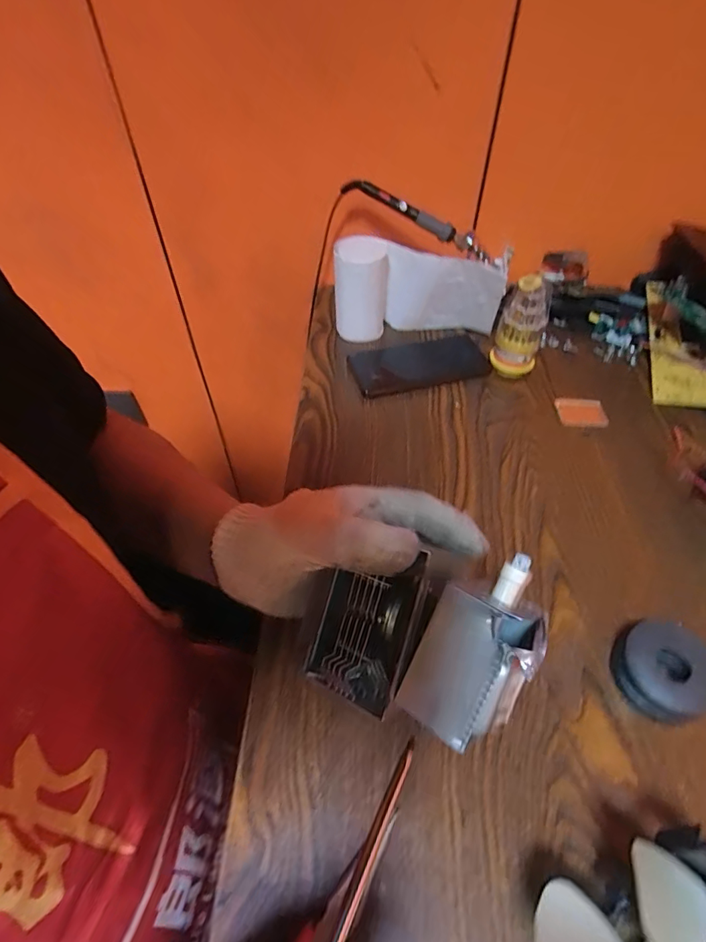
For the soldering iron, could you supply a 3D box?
[{"bbox_3d":[0.086,-0.310,0.573,0.212,0.027,0.019,28,54,-1],"label":"soldering iron"}]

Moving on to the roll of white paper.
[{"bbox_3d":[0.079,-0.224,0.579,0.201,0.107,0.071,8,51,9],"label":"roll of white paper"}]

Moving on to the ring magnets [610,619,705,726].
[{"bbox_3d":[0.218,0.140,0.324,0.060,0.029,0.062,-1,51,1],"label":"ring magnets"}]

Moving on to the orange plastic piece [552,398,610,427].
[{"bbox_3d":[0.246,-0.065,0.498,0.054,0.008,0.041,-1,51,1],"label":"orange plastic piece"}]

